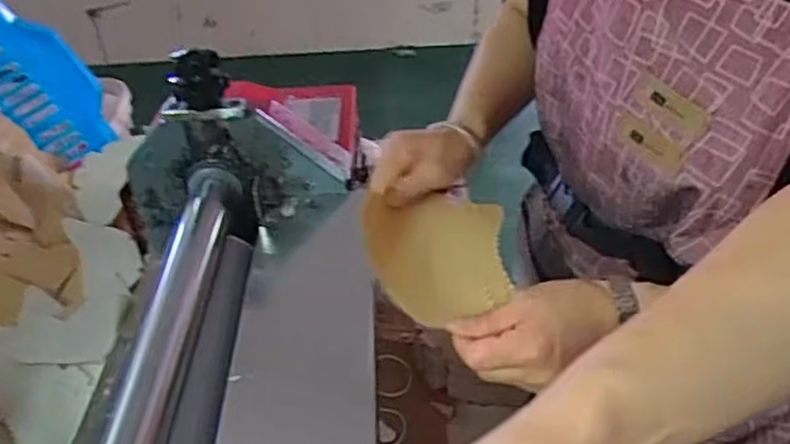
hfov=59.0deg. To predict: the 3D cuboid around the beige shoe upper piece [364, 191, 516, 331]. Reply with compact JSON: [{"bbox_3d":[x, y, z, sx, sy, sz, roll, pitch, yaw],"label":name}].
[{"bbox_3d":[0.028,0.019,0.501,0.105,0.013,0.135,18,35,-7],"label":"beige shoe upper piece"}]

